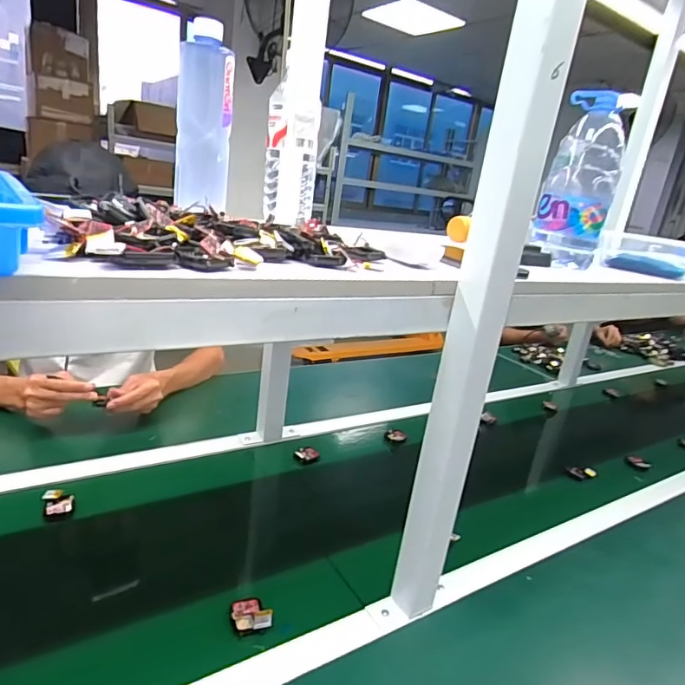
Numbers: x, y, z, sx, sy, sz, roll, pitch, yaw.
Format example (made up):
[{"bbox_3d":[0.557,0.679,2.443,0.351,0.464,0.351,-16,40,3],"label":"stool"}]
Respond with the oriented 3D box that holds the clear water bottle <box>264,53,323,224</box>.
[{"bbox_3d":[-0.064,-0.261,0.641,0.068,0.192,0.059,5,19,-8],"label":"clear water bottle"}]

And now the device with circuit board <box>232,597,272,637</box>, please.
[{"bbox_3d":[-0.106,0.318,0.574,0.044,0.015,0.045,1,20,-19],"label":"device with circuit board"}]

